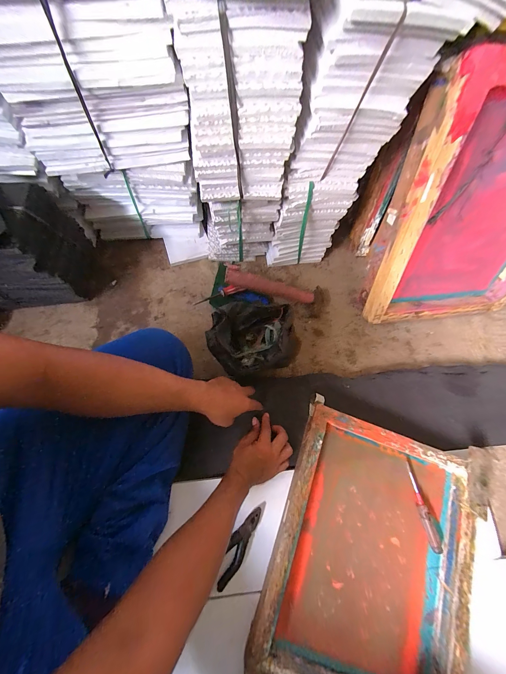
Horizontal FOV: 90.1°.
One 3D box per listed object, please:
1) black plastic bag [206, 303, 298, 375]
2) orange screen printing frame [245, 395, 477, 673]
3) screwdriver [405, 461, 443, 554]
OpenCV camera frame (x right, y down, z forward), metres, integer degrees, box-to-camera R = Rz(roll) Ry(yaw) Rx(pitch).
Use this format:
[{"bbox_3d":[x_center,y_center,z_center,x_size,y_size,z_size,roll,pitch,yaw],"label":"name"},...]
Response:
[{"bbox_3d":[0.004,0.004,0.587,0.202,0.119,0.143,-15,73,-7],"label":"black plastic bag"},{"bbox_3d":[0.226,0.406,0.481,0.358,0.056,0.442,20,72,5],"label":"orange screen printing frame"},{"bbox_3d":[0.345,0.350,0.518,0.024,0.014,0.164,-11,72,-6],"label":"screwdriver"}]

